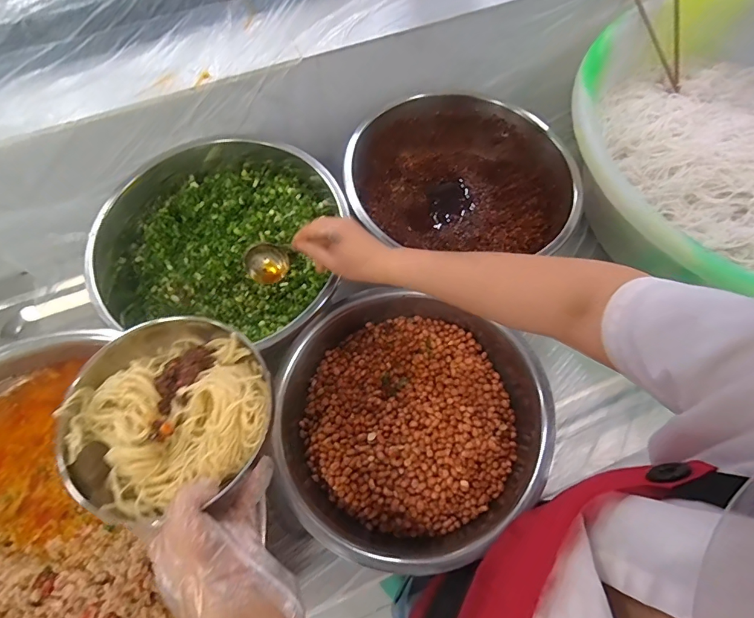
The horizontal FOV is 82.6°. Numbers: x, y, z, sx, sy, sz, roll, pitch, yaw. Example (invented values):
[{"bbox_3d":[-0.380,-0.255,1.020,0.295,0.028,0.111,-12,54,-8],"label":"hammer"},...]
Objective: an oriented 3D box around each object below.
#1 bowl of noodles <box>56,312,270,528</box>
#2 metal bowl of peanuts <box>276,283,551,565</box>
[{"bbox_3d":[-0.191,0.086,0.382,0.182,0.056,0.171,0,65,0],"label":"bowl of noodles"},{"bbox_3d":[0.035,0.147,0.564,0.336,0.099,0.318,0,65,0],"label":"metal bowl of peanuts"}]

